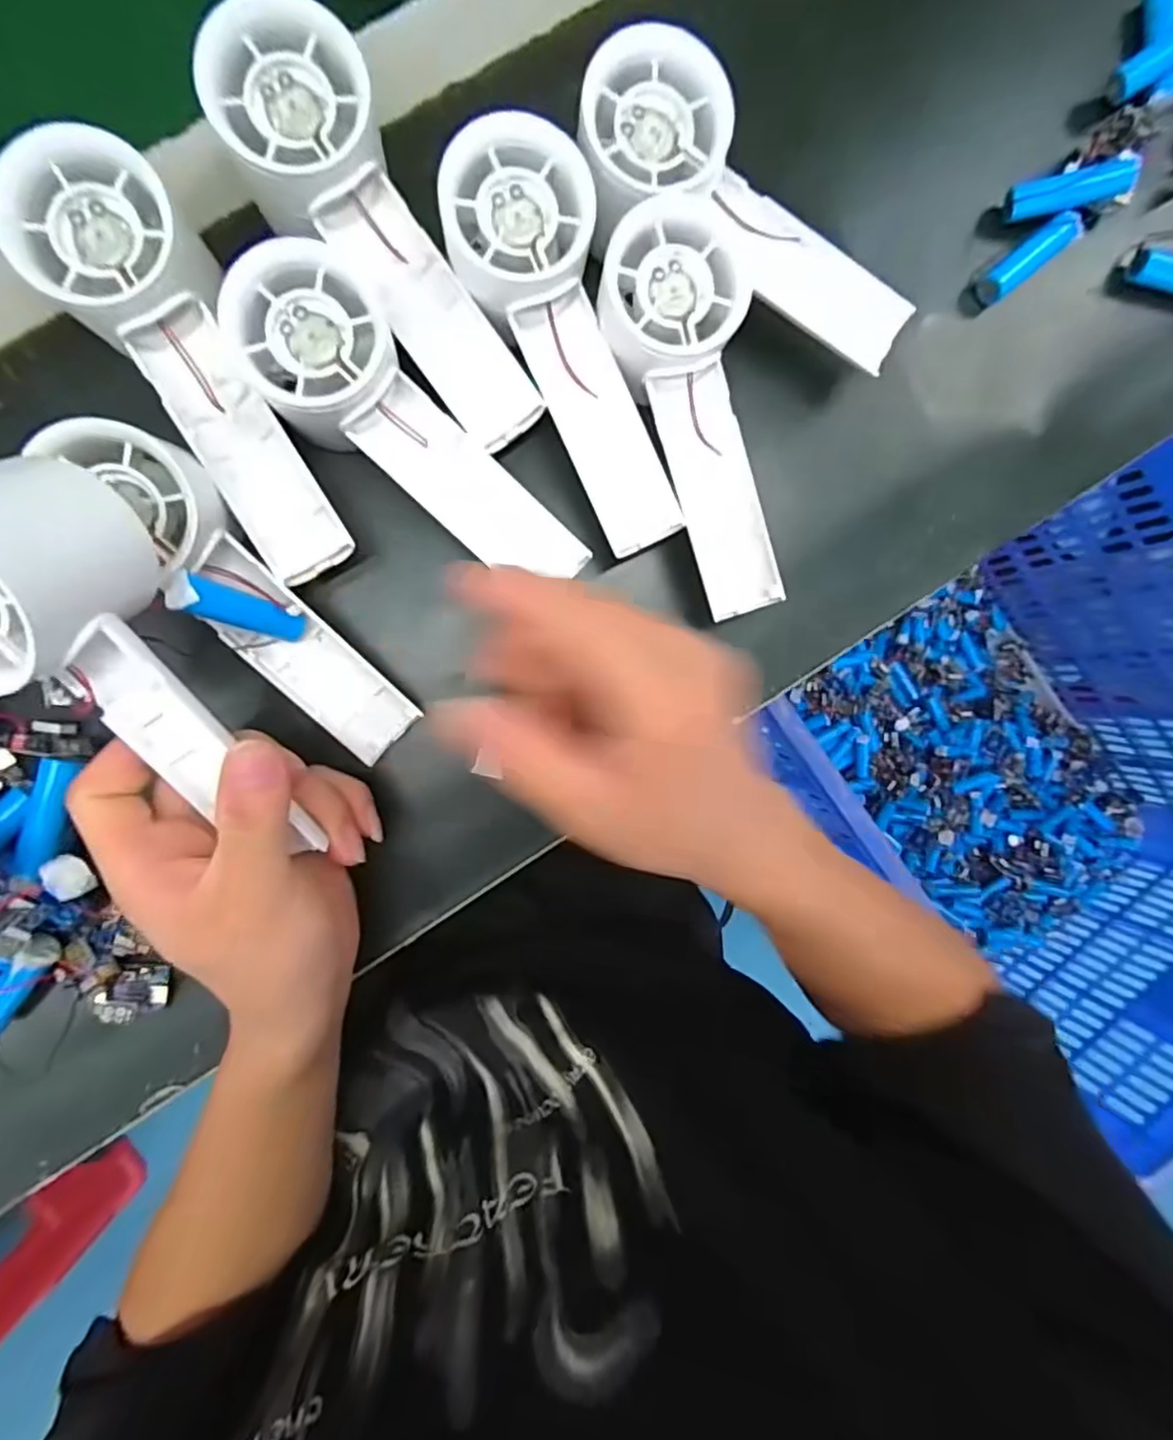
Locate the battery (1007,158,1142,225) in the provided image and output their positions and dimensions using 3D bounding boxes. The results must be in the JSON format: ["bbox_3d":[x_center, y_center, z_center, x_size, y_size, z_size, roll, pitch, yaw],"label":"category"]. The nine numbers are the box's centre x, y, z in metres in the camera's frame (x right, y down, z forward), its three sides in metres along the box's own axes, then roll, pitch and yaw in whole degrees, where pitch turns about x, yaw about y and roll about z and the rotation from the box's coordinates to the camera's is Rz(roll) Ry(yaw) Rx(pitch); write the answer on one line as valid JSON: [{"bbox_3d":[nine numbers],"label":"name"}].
[{"bbox_3d":[0.223,-0.244,0.298,0.051,0.014,0.014,-5,97,14],"label":"battery"}]

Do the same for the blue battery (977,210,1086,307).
[{"bbox_3d":[0.212,-0.222,0.309,0.052,0.015,0.015,-38,99,2],"label":"blue battery"}]

